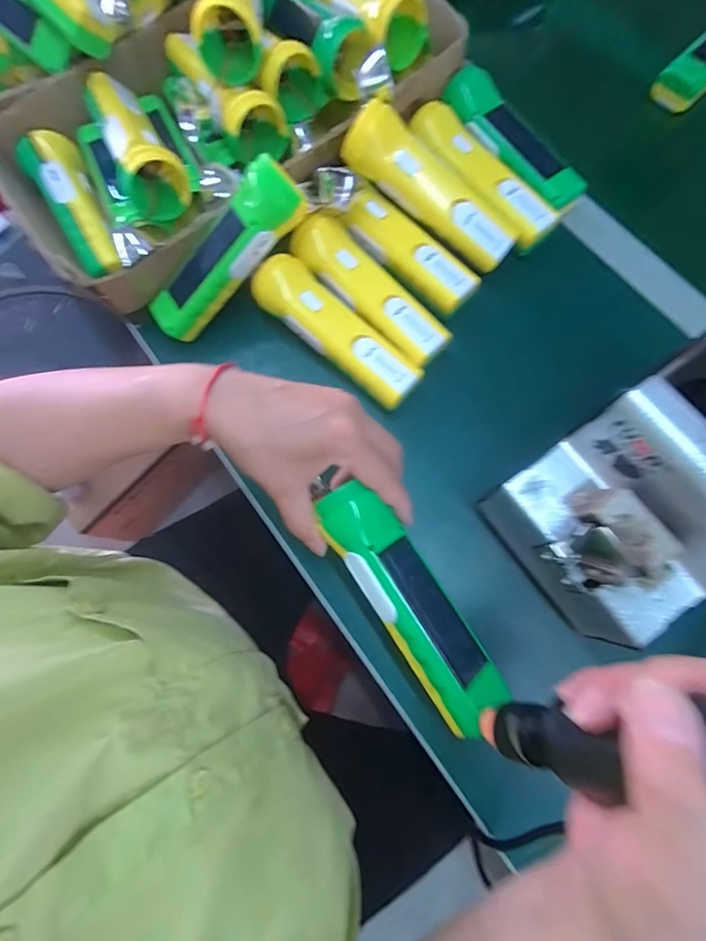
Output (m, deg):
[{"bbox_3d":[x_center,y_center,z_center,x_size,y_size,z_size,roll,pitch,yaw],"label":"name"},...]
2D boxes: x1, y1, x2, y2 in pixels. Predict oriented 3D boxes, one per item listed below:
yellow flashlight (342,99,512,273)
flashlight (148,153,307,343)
[{"bbox_3d":[0.067,-0.238,0.368,0.162,0.038,0.043,34,77,-14],"label":"yellow flashlight"},{"bbox_3d":[-0.109,-0.180,0.365,0.162,0.034,0.041,-39,76,21],"label":"flashlight"}]

